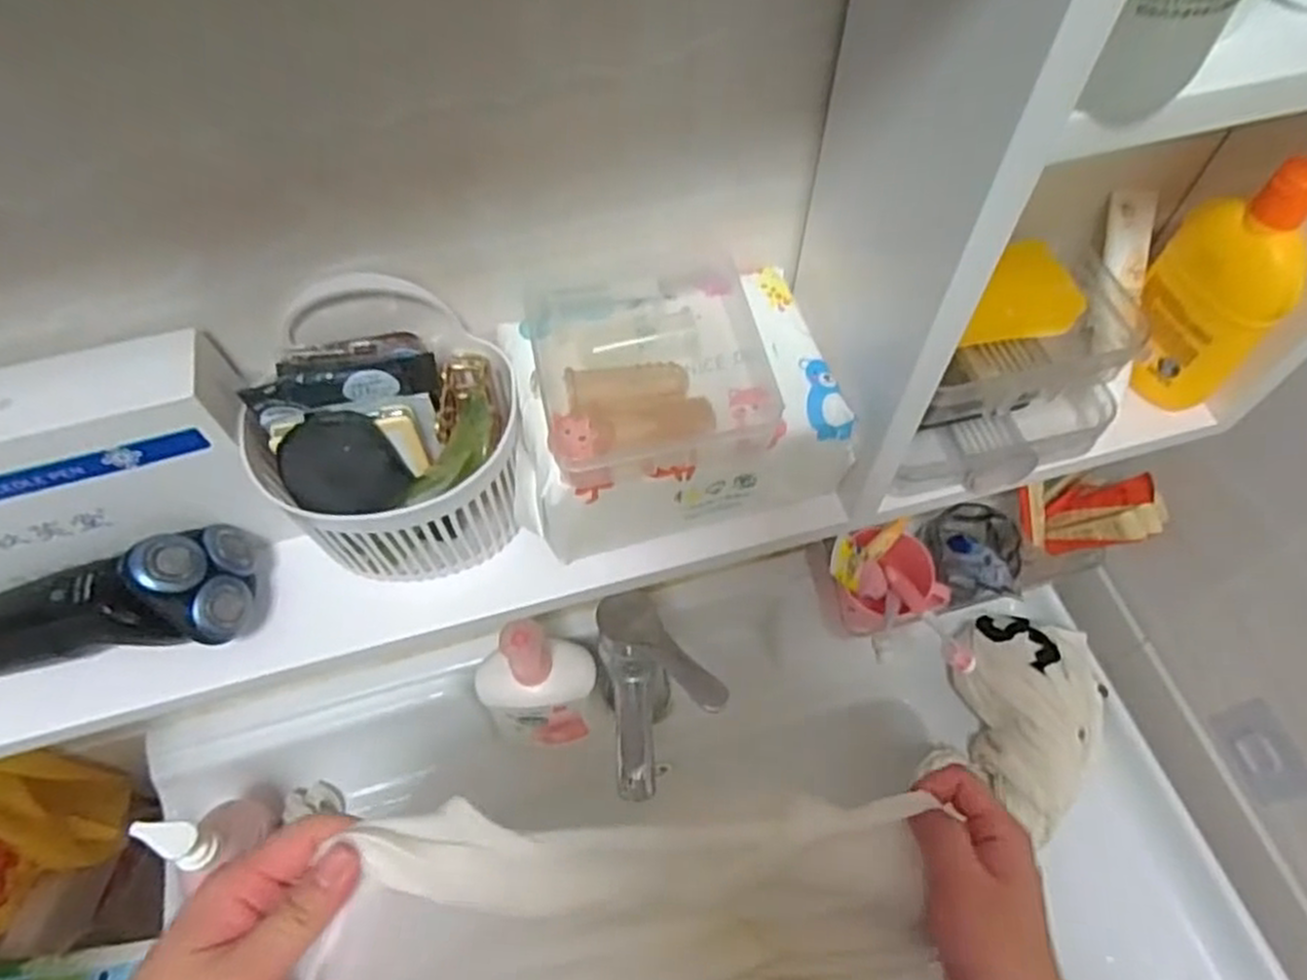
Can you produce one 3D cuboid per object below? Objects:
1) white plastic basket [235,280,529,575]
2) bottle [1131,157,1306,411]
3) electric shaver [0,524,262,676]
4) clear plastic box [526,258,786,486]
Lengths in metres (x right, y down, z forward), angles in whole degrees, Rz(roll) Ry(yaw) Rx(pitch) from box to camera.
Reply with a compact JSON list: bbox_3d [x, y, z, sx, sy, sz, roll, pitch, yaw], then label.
[{"bbox_3d":[-0.117,-0.021,0.371,0.111,0.107,0.117,35,66,19],"label":"white plastic basket"},{"bbox_3d":[0.286,-0.104,0.394,0.032,0.126,0.065,-5,60,-2],"label":"bottle"},{"bbox_3d":[-0.269,0.052,0.361,0.157,0.051,0.054,-9,61,-5],"label":"electric shaver"},{"bbox_3d":[0.000,-0.060,0.351,0.103,0.031,0.100,-11,61,-6],"label":"clear plastic box"}]

